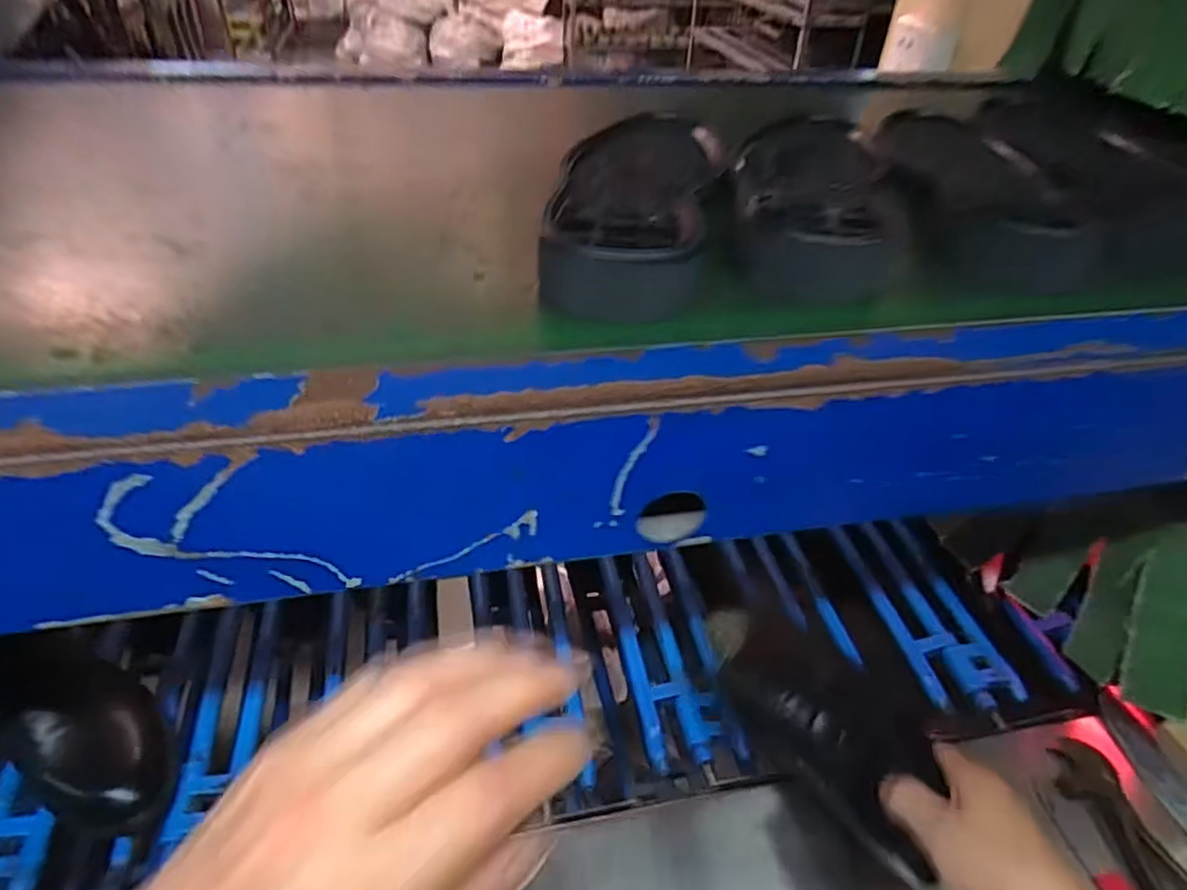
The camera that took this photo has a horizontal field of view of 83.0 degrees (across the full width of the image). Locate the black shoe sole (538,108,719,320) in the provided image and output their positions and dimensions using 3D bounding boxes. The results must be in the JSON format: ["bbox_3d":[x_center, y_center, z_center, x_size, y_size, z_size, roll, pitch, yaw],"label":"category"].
[{"bbox_3d":[0.027,-0.152,0.376,0.088,0.028,0.278,6,42,3],"label":"black shoe sole"}]

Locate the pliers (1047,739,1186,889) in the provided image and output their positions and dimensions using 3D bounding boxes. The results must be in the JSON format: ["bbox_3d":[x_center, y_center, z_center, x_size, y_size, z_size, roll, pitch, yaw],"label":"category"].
[{"bbox_3d":[0.413,0.311,0.493,0.052,0.017,0.194,-4,42,-8],"label":"pliers"}]

